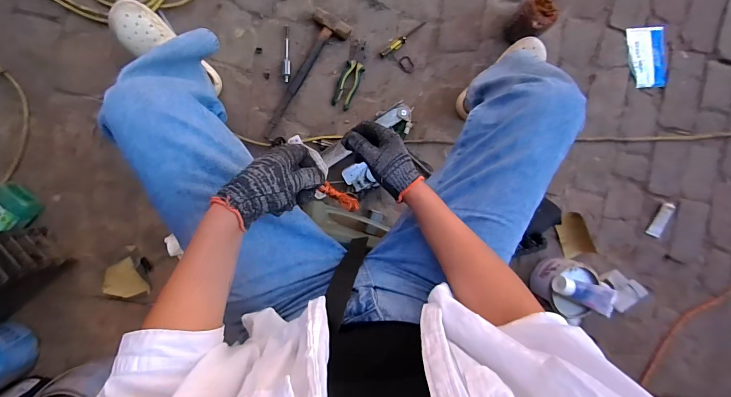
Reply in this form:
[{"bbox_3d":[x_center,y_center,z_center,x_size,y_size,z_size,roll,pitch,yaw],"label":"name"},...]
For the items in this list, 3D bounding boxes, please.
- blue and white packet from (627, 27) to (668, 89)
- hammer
[{"bbox_3d":[0.827,-0.413,0.991,0.101,0.025,0.174,-3,92,-6],"label":"blue and white packet"},{"bbox_3d":[-0.170,-0.317,0.890,0.096,0.033,0.353,31,89,-6],"label":"hammer"}]

